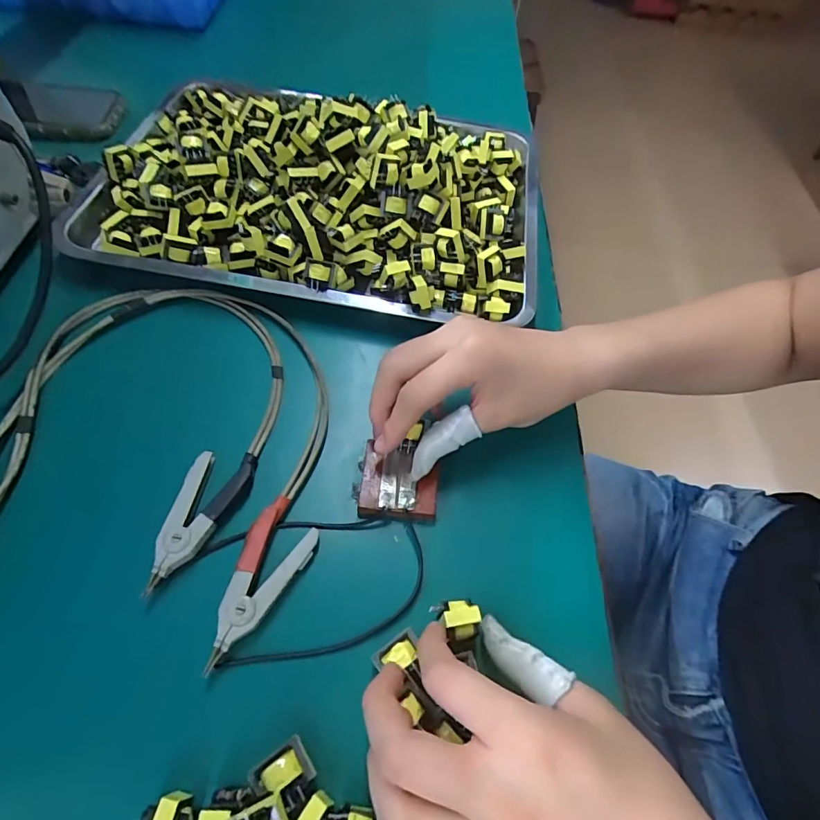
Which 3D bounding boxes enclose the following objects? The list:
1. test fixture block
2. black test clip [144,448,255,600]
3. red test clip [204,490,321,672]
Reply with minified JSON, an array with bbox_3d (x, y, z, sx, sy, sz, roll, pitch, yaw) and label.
[{"bbox_3d":[-0.008,0.047,0.296,0.052,0.015,0.044,7,60,0],"label":"test fixture block"},{"bbox_3d":[-0.121,0.063,0.272,0.039,0.010,0.083,9,59,0],"label":"black test clip"},{"bbox_3d":[-0.089,0.095,0.262,0.036,0.017,0.088,31,61,12],"label":"red test clip"}]

